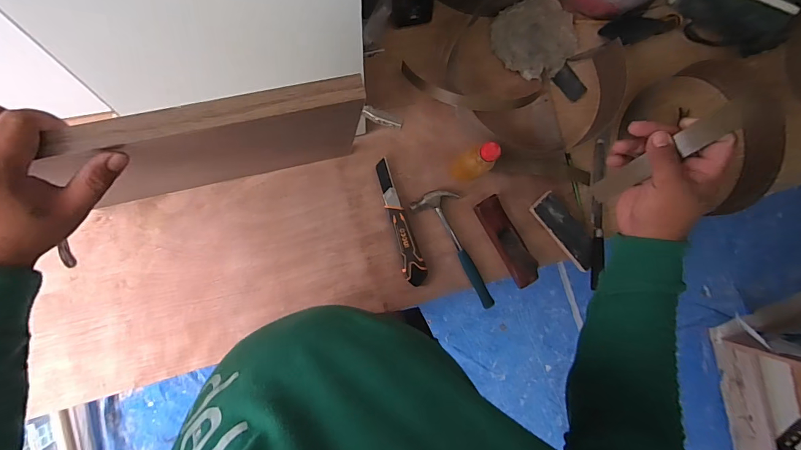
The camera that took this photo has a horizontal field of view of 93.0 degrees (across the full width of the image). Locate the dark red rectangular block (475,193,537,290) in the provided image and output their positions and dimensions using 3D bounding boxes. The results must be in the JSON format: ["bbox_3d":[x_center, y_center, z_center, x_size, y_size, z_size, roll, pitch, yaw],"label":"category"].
[{"bbox_3d":[0.221,0.035,0.775,0.054,0.043,0.195,-31,93,-7],"label":"dark red rectangular block"}]

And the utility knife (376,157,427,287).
[{"bbox_3d":[-0.004,-0.002,0.753,0.044,0.015,0.254,-21,92,-7],"label":"utility knife"}]

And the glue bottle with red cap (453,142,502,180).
[{"bbox_3d":[0.132,-0.107,0.692,0.040,0.173,0.043,0,89,-8],"label":"glue bottle with red cap"}]

